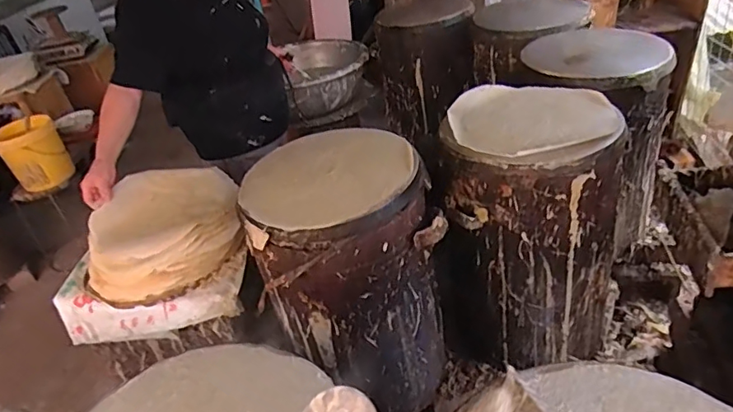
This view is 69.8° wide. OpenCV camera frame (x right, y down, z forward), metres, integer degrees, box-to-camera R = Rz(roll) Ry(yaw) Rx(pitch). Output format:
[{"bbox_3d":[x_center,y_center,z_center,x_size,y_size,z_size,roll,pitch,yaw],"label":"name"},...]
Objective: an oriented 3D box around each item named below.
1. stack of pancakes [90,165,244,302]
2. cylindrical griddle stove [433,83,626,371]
[{"bbox_3d":[-0.486,0.059,1.269,0.386,0.148,0.306,-24,35,-17],"label":"stack of pancakes"},{"bbox_3d":[0.375,0.062,1.264,0.379,0.594,0.327,3,33,16],"label":"cylindrical griddle stove"}]

